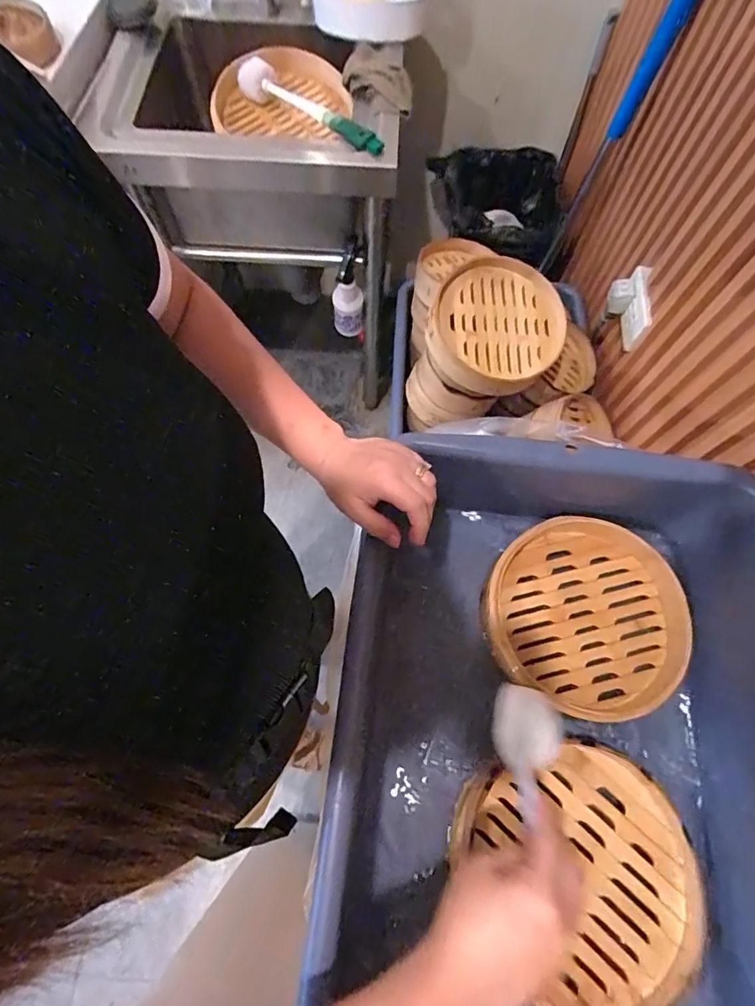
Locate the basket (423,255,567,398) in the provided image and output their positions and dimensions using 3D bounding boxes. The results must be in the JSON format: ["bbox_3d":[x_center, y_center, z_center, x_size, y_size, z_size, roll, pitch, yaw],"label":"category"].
[{"bbox_3d":[0.188,-0.276,0.741,0.193,0.056,0.211,0,69,-1],"label":"basket"}]

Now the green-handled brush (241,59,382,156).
[{"bbox_3d":[-0.116,-0.657,0.801,0.061,0.051,0.340,-41,75,-15],"label":"green-handled brush"}]

